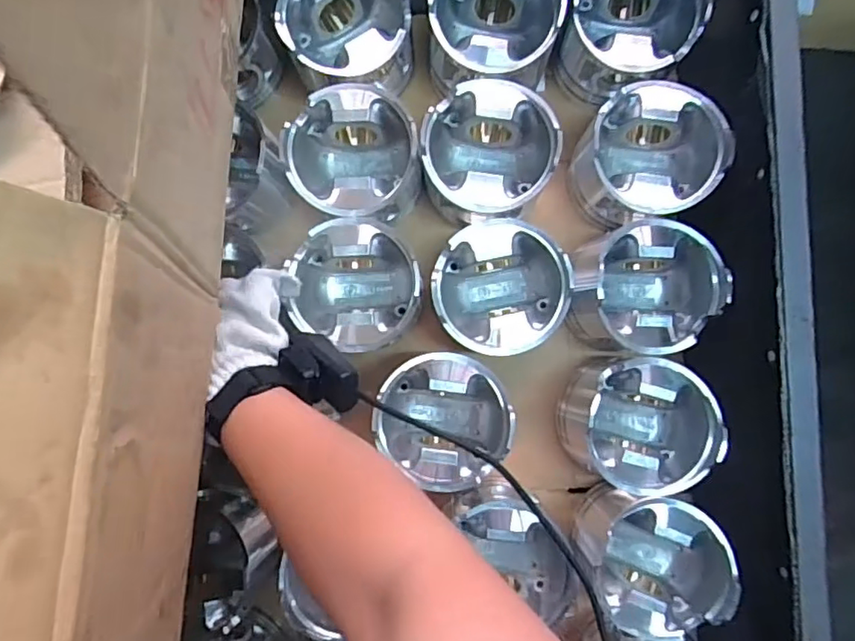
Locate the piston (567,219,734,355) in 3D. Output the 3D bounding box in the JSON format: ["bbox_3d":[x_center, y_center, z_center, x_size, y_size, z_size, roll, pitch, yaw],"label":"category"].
[{"bbox_3d":[0.184,-0.028,0.521,0.117,0.093,0.113,0,86,4],"label":"piston"}]

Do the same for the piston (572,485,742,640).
[{"bbox_3d":[0.189,0.201,0.506,0.109,0.079,0.109,0,86,4],"label":"piston"}]

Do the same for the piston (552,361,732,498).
[{"bbox_3d":[0.183,0.090,0.517,0.122,0.092,0.111,0,86,4],"label":"piston"}]

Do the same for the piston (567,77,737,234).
[{"bbox_3d":[0.193,-0.143,0.526,0.112,0.089,0.110,0,86,4],"label":"piston"}]

